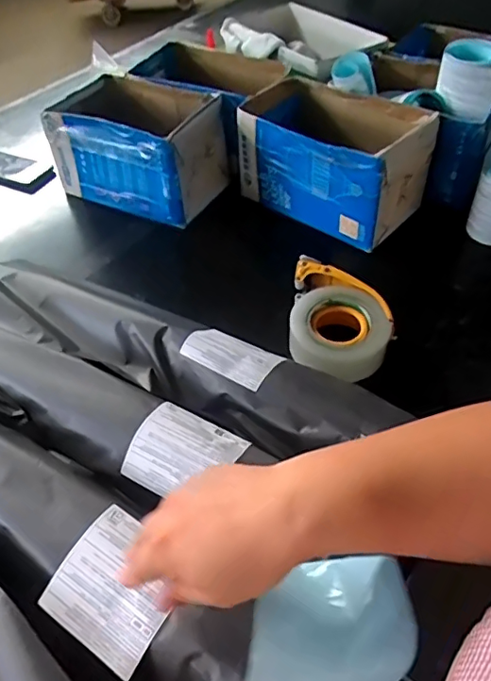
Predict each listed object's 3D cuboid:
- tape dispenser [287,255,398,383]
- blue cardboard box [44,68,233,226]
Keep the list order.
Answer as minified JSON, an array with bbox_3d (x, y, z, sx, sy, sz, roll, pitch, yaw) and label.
[{"bbox_3d":[0.123,-0.029,0.696,0.130,0.051,0.159,5,48,8],"label":"tape dispenser"},{"bbox_3d":[-0.187,-0.346,0.955,0.297,0.150,0.185,23,53,23],"label":"blue cardboard box"}]

